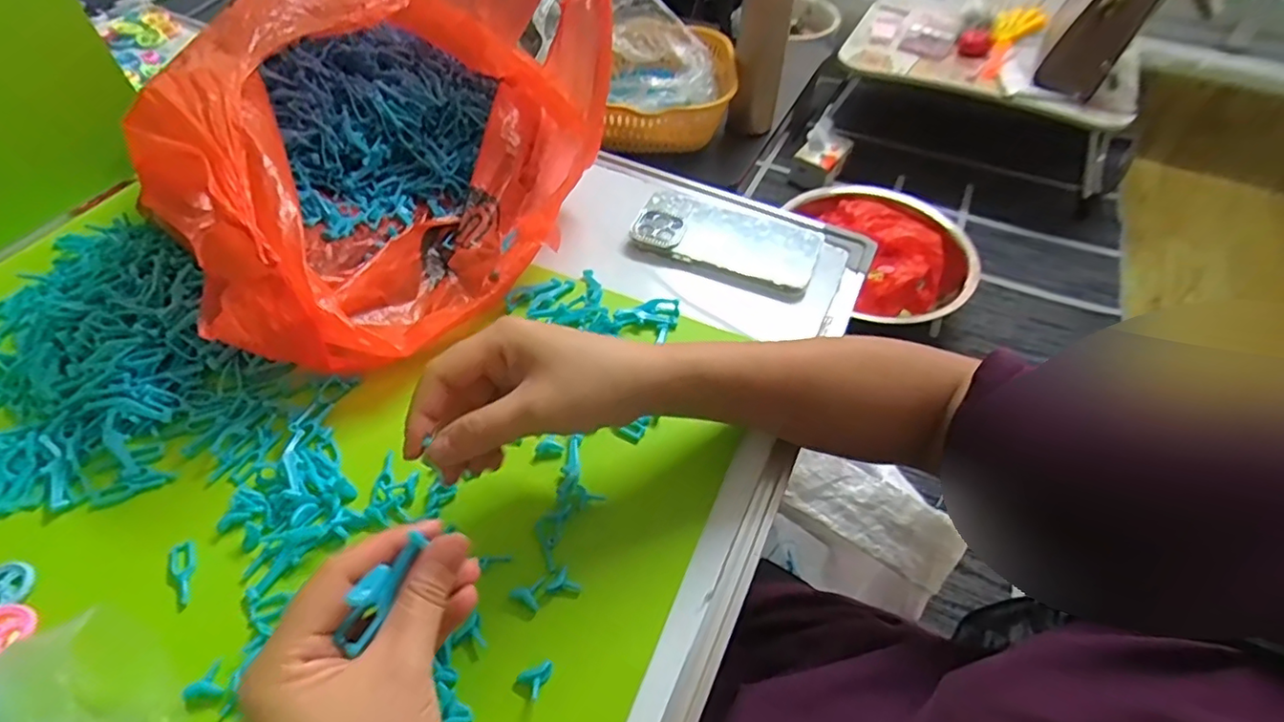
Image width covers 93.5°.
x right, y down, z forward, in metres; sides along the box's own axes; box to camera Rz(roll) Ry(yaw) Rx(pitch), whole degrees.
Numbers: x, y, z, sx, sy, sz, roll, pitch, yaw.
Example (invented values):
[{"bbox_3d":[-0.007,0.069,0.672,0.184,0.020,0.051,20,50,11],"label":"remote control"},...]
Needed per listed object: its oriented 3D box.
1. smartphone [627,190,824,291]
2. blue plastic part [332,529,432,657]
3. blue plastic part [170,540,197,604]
[{"bbox_3d":[0.077,-0.114,0.545,0.160,0.016,0.090,18,50,10],"label":"smartphone"},{"bbox_3d":[-0.106,0.091,0.245,0.011,0.019,0.047,25,60,15],"label":"blue plastic part"},{"bbox_3d":[-0.263,0.121,0.345,0.012,0.004,0.037,-19,54,-20],"label":"blue plastic part"}]

